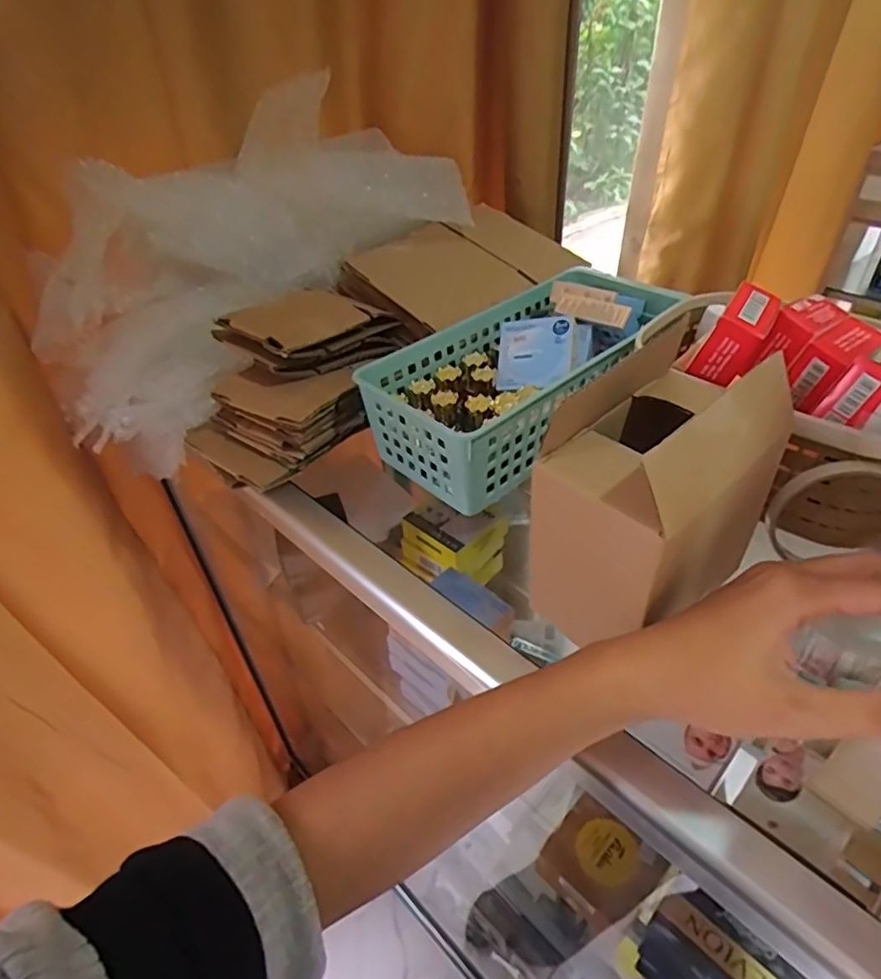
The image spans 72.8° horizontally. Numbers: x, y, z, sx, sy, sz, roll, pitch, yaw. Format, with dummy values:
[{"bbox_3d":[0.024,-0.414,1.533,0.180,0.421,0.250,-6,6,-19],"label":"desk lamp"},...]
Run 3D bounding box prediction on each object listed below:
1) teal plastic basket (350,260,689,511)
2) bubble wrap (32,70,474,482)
[{"bbox_3d":[0.079,-0.111,0.539,0.132,0.096,0.298,31,51,35],"label":"teal plastic basket"},{"bbox_3d":[-0.198,-0.241,0.589,0.453,0.206,0.167,-42,49,-8],"label":"bubble wrap"}]

